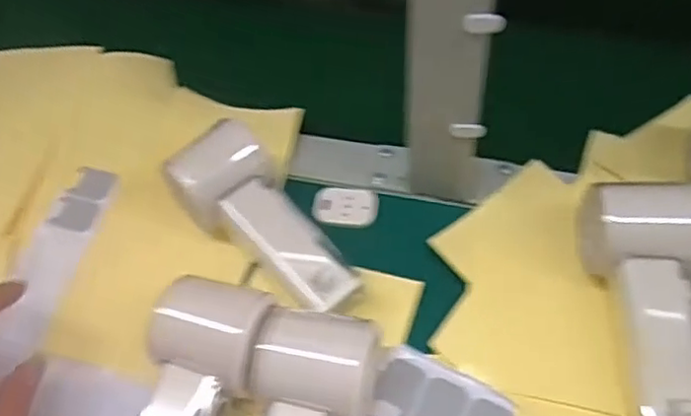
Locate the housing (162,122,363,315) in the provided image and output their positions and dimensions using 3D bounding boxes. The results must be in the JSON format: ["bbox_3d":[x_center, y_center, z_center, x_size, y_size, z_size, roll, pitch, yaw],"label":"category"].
[{"bbox_3d":[-0.056,0.013,0.407,0.067,0.046,0.145,-29,57,-17],"label":"housing"}]

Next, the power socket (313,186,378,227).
[{"bbox_3d":[0.000,-0.001,0.445,0.043,0.005,0.034,4,54,6],"label":"power socket"}]

